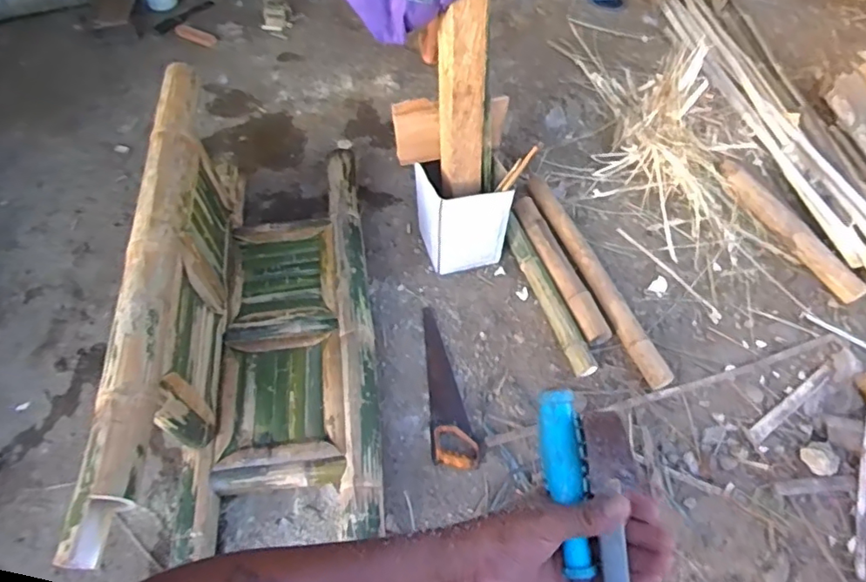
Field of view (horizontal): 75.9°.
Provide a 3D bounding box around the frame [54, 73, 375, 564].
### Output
[{"bbox_3d":[-0.463,0.022,1.517,0.591,0.489,1.326,-2,55,0],"label":"frame"}]

